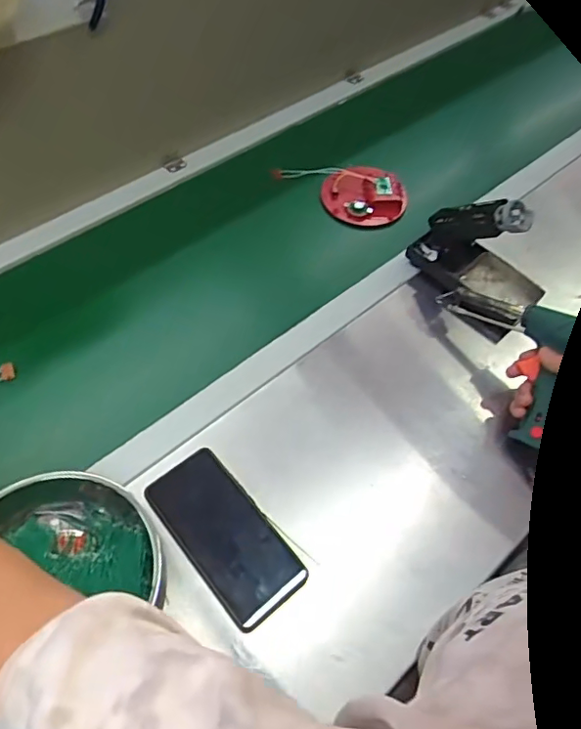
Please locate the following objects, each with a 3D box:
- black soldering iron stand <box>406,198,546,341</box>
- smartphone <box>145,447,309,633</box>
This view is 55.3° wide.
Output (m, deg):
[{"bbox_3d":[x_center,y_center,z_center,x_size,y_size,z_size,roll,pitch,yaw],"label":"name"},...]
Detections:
[{"bbox_3d":[0.228,-0.128,0.675,0.170,0.137,0.101,29,60,15],"label":"black soldering iron stand"},{"bbox_3d":[-0.061,0.157,0.522,0.078,0.012,0.162,-35,65,-23],"label":"smartphone"}]

